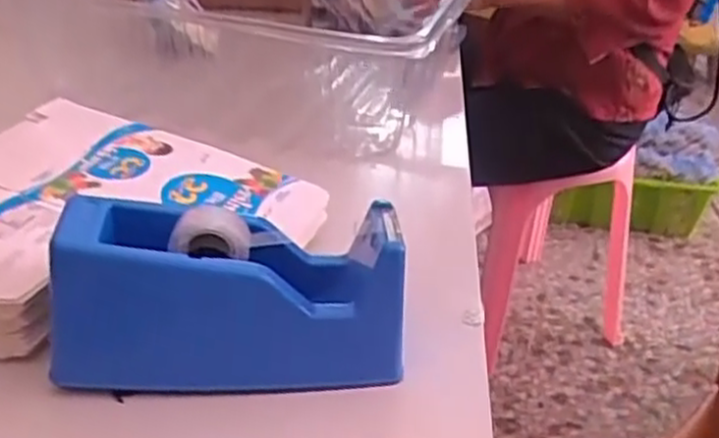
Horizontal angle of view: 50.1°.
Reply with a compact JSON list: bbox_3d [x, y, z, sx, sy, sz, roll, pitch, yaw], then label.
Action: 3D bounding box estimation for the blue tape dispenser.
[{"bbox_3d":[-0.075,0.043,0.460,0.196,0.098,0.068,-2,31,-8],"label":"blue tape dispenser"}]

